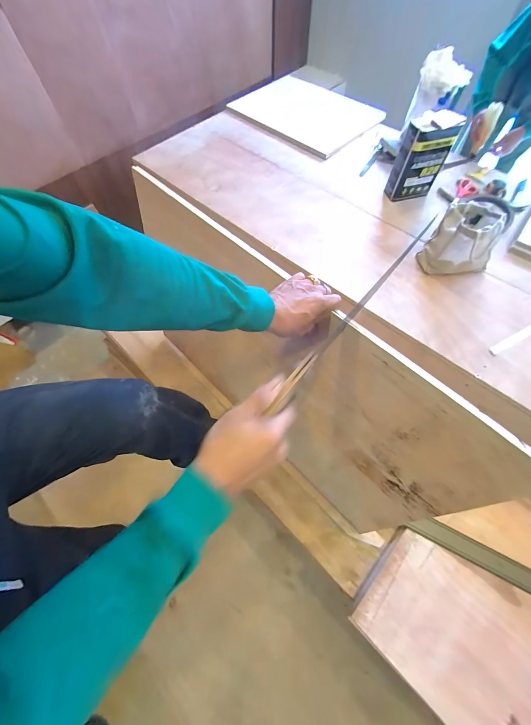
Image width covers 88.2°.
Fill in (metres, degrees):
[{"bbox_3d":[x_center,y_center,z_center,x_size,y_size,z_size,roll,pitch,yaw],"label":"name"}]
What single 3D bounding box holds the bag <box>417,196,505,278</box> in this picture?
[{"bbox_3d":[0.664,-0.406,0.904,0.201,0.172,0.233,36,69,16],"label":"bag"}]

